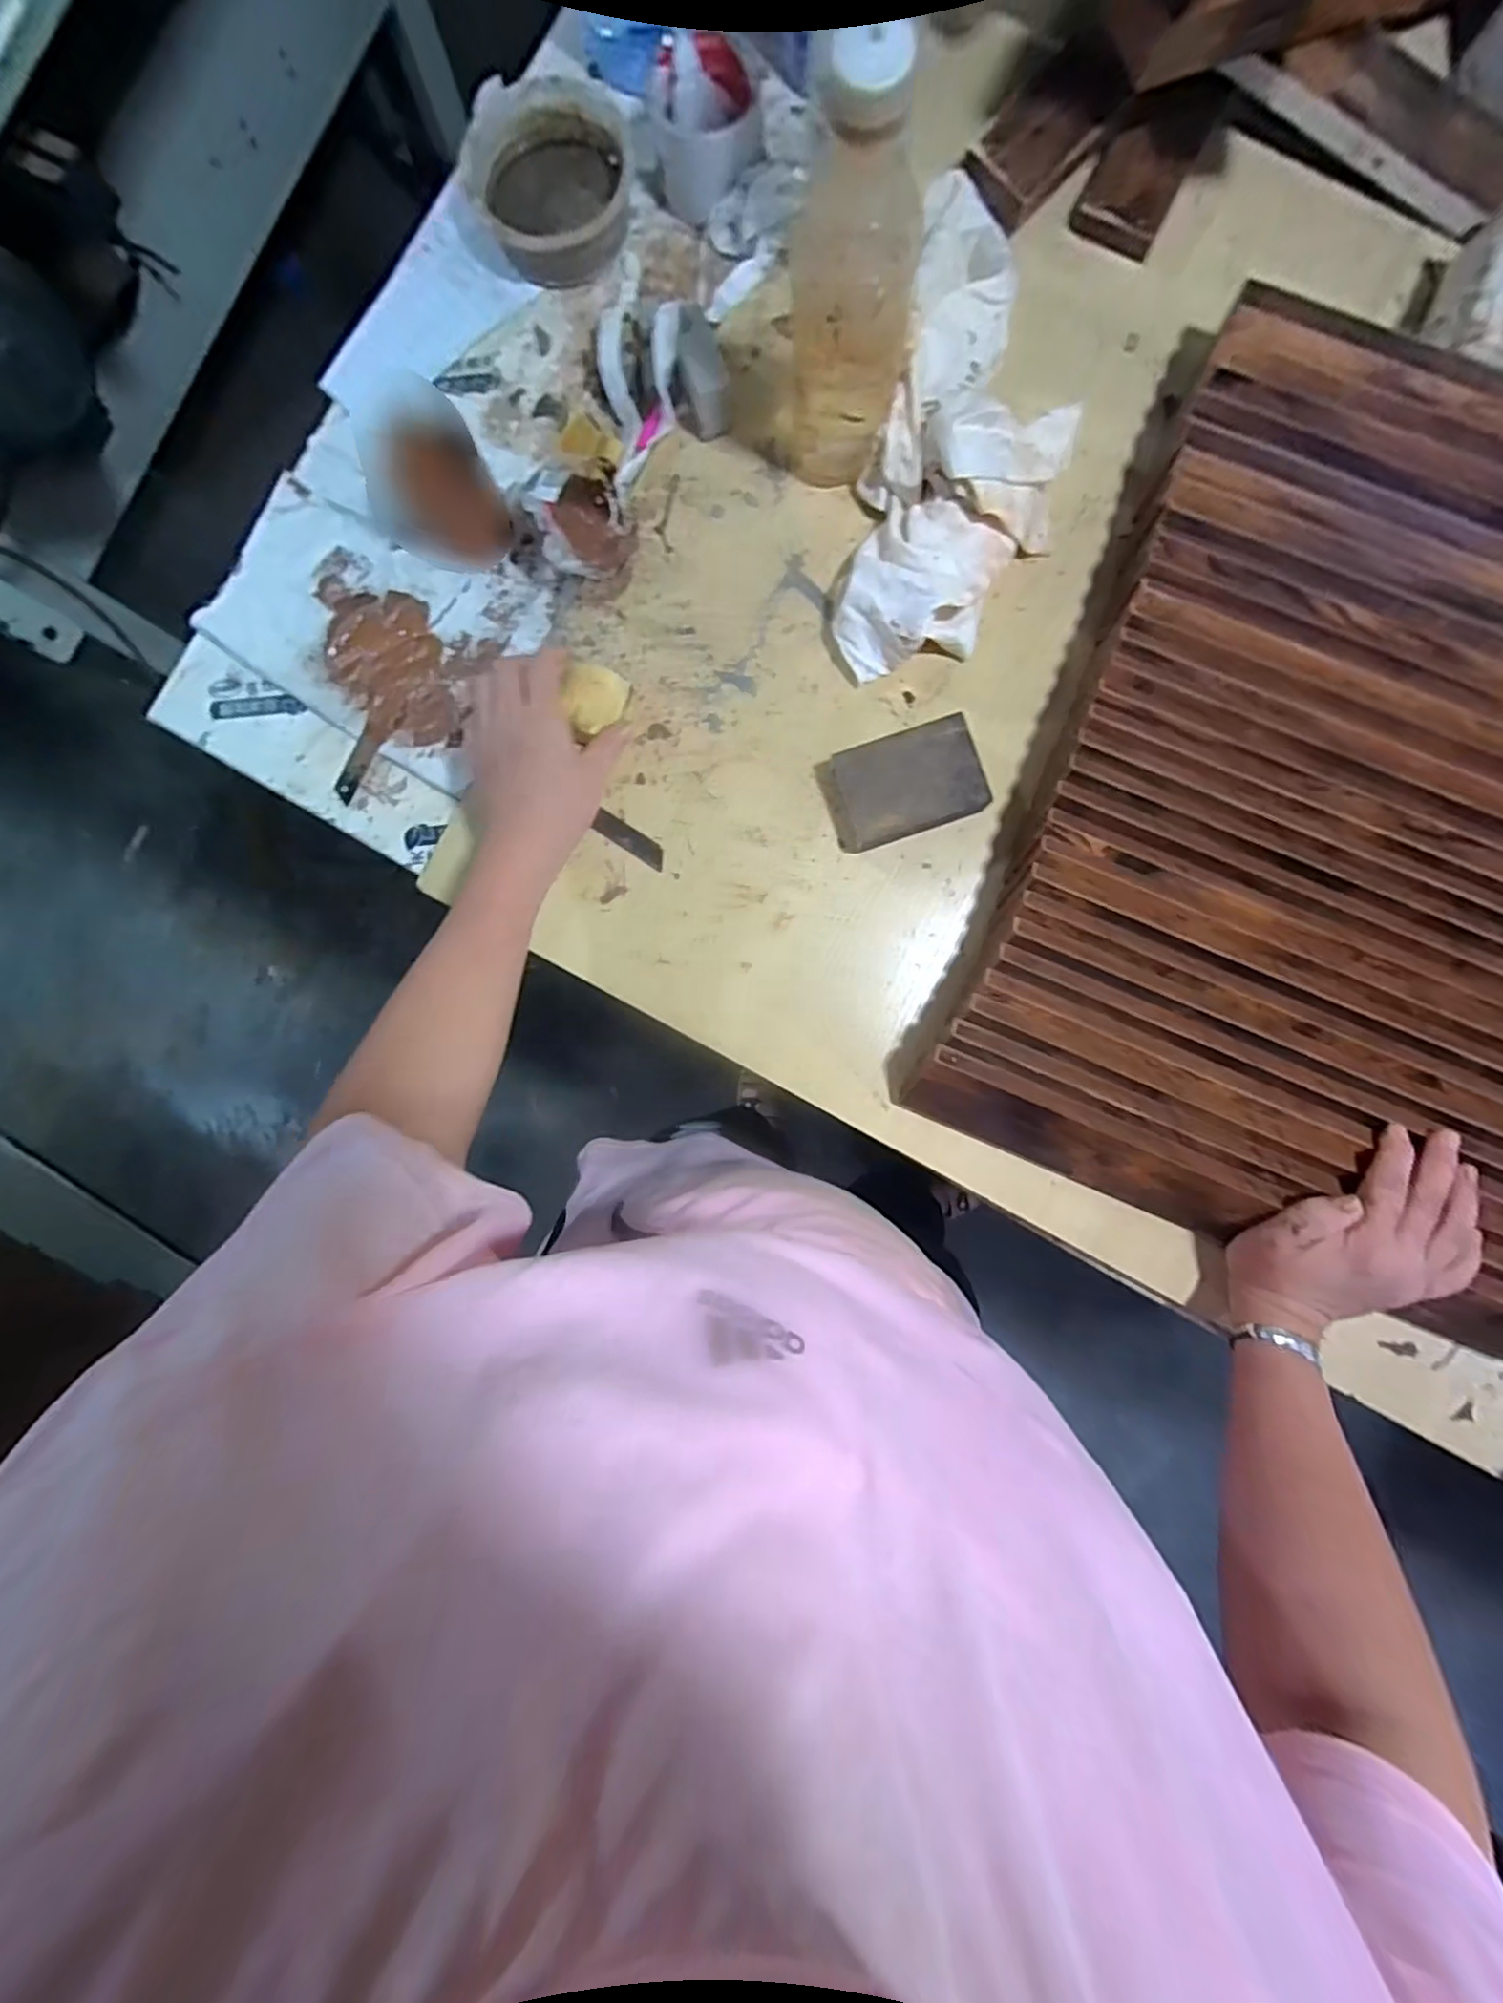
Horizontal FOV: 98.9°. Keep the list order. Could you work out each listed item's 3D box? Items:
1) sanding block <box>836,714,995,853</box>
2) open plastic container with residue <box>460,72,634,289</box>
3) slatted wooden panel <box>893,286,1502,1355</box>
[{"bbox_3d":[0.112,-0.157,0.463,0.103,0.034,0.070,-18,87,2],"label":"sanding block"},{"bbox_3d":[-0.157,-0.629,0.491,0.122,0.035,0.114,0,89,2],"label":"open plastic container with residue"},{"bbox_3d":[0.445,-0.120,0.437,0.471,0.051,0.610,23,89,4],"label":"slatted wooden panel"}]

